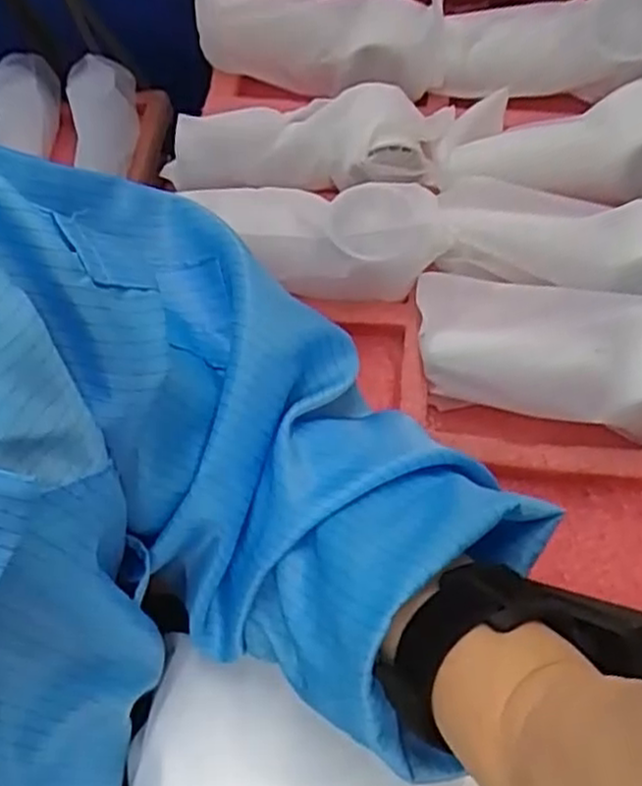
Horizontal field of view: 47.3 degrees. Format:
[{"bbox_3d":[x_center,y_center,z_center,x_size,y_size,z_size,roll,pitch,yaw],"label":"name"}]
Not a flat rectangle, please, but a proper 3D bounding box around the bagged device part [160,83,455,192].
[{"bbox_3d":[-0.010,-0.155,0.466,0.175,0.047,0.057,-7,63,0],"label":"bagged device part"}]

